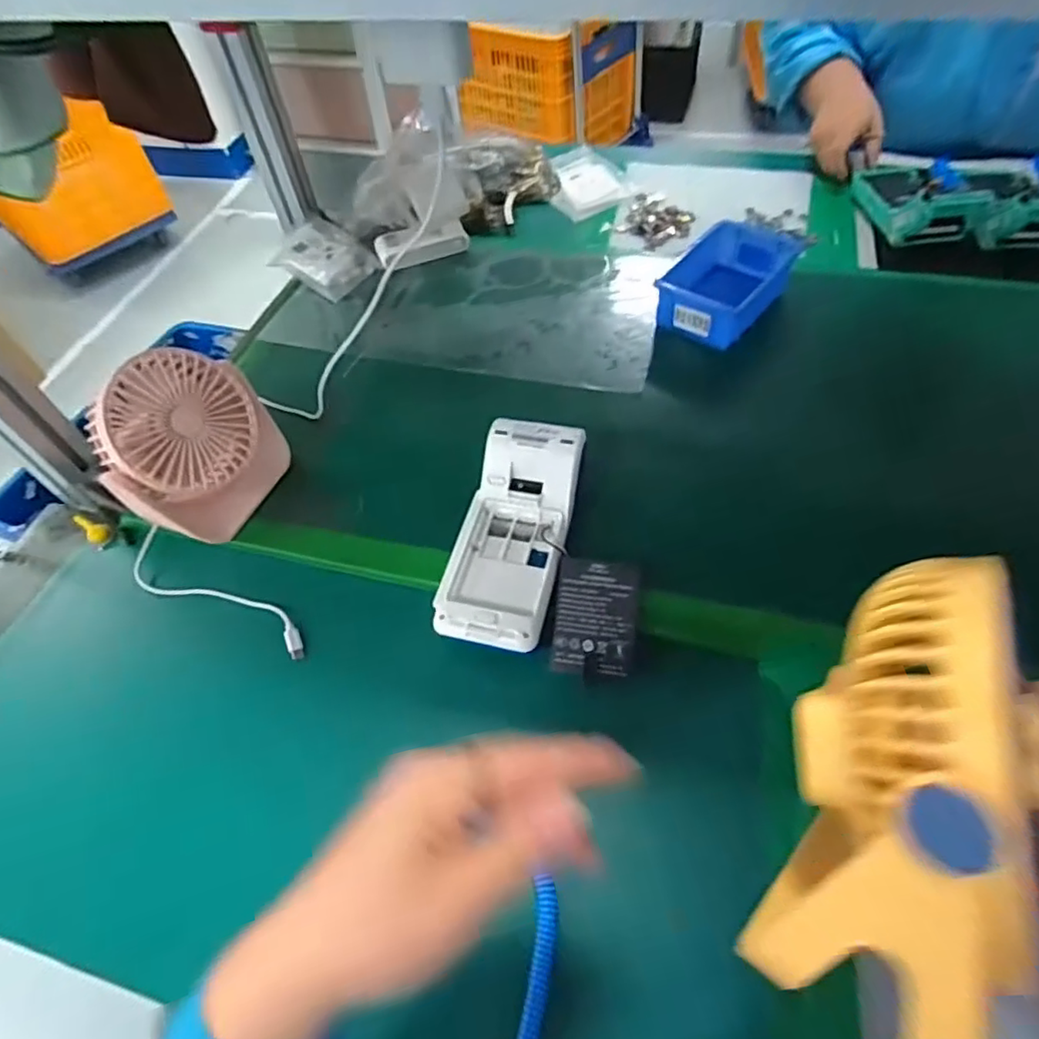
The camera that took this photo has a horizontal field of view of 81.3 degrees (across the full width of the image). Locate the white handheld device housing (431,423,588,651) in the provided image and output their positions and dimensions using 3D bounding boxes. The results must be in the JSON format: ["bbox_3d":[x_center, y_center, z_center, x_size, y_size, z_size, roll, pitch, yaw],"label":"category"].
[{"bbox_3d":[-0.004,0.011,0.467,0.080,0.046,0.181,12,68,9],"label":"white handheld device housing"}]

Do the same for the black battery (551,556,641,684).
[{"bbox_3d":[0.057,0.072,0.441,0.059,0.006,0.085,4,79,7],"label":"black battery"}]

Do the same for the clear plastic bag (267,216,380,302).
[{"bbox_3d":[-0.244,-0.326,0.748,0.142,0.024,0.098,32,61,21],"label":"clear plastic bag"}]

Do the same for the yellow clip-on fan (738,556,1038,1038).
[{"bbox_3d":[0.129,0.092,0.208,0.055,0.070,0.160,13,85,10],"label":"yellow clip-on fan"}]

